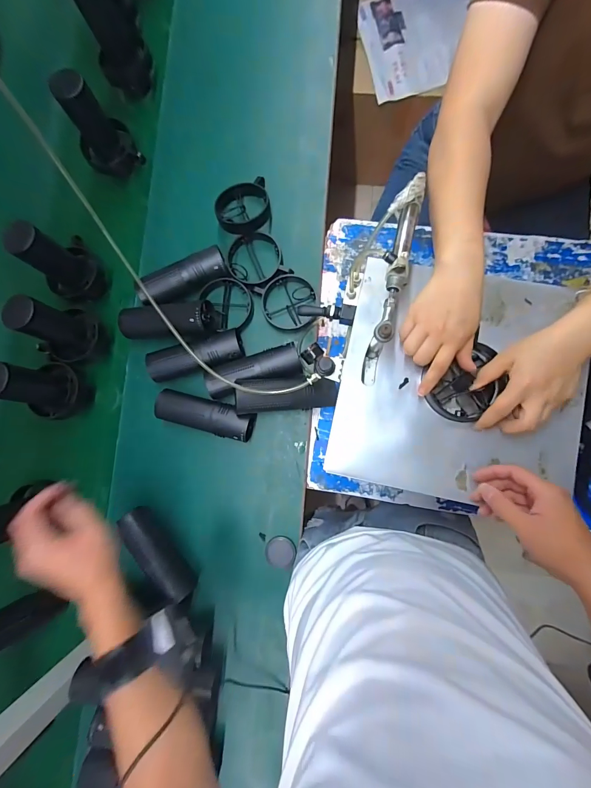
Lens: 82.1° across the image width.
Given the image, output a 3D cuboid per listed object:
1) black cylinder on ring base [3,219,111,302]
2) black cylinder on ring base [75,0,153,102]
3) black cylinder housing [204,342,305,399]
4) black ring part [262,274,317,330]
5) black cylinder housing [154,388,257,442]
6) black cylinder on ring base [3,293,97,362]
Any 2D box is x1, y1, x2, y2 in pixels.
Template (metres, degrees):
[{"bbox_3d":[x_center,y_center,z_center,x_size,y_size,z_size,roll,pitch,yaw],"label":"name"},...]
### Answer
[{"bbox_3d":[-0.403,-0.222,0.576,0.087,0.149,0.097,38,88,7],"label":"black cylinder on ring base"},{"bbox_3d":[-0.346,-0.677,0.641,0.095,0.174,0.111,-27,83,1],"label":"black cylinder on ring base"},{"bbox_3d":[-0.069,-0.037,0.578,0.160,0.046,0.055,-18,83,3],"label":"black cylinder housing"},{"bbox_3d":[-0.011,-0.164,0.603,0.094,0.013,0.099,0,84,5],"label":"black ring part"},{"bbox_3d":[-0.152,0.035,0.573,0.158,0.045,0.054,14,86,6],"label":"black cylinder housing"},{"bbox_3d":[-0.401,-0.108,0.549,0.099,0.140,0.089,21,86,6],"label":"black cylinder on ring base"}]

